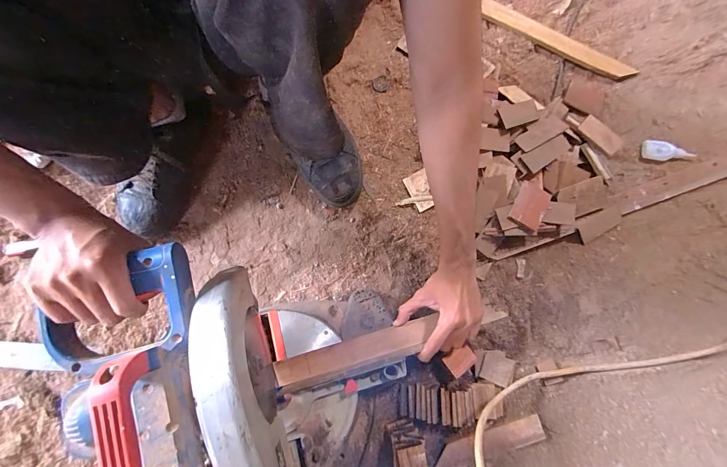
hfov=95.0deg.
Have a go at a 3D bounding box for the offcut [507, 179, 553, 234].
[{"bbox_3d":[0.270,-0.044,0.540,0.051,0.007,0.085,30,79,5],"label":"offcut"}]

